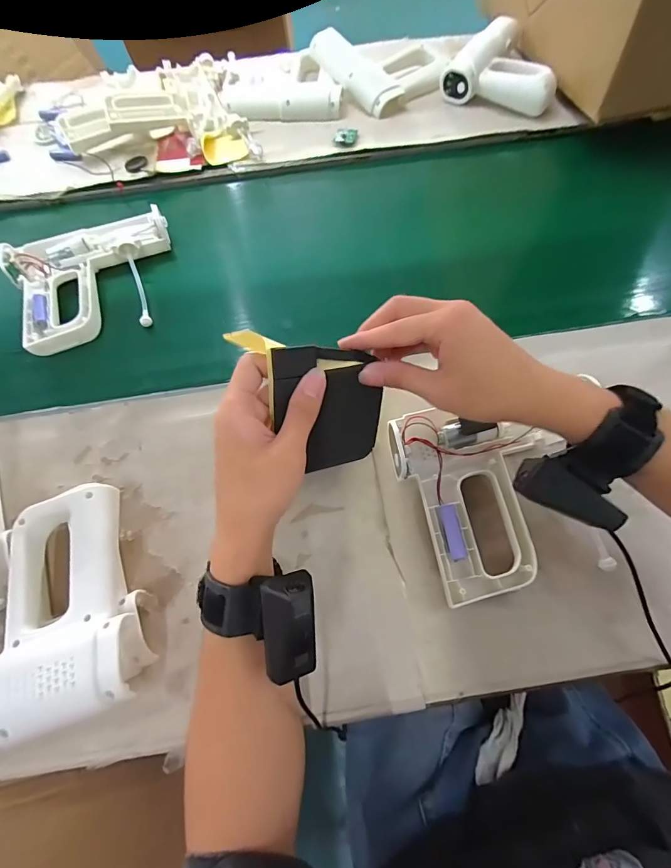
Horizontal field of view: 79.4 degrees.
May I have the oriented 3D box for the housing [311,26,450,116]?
[{"bbox_3d":[0.087,-0.672,0.729,0.183,0.048,0.210,-32,68,-12],"label":"housing"}]

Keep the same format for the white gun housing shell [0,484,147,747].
[{"bbox_3d":[-0.277,0.160,0.349,0.199,0.061,0.180,-18,66,-6],"label":"white gun housing shell"}]

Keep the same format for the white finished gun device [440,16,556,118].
[{"bbox_3d":[0.301,-0.644,0.702,0.183,0.050,0.206,23,68,13],"label":"white finished gun device"}]

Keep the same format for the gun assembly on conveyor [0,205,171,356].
[{"bbox_3d":[-0.320,-0.214,0.539,0.207,0.034,0.182,-21,66,-7],"label":"gun assembly on conveyor"}]

